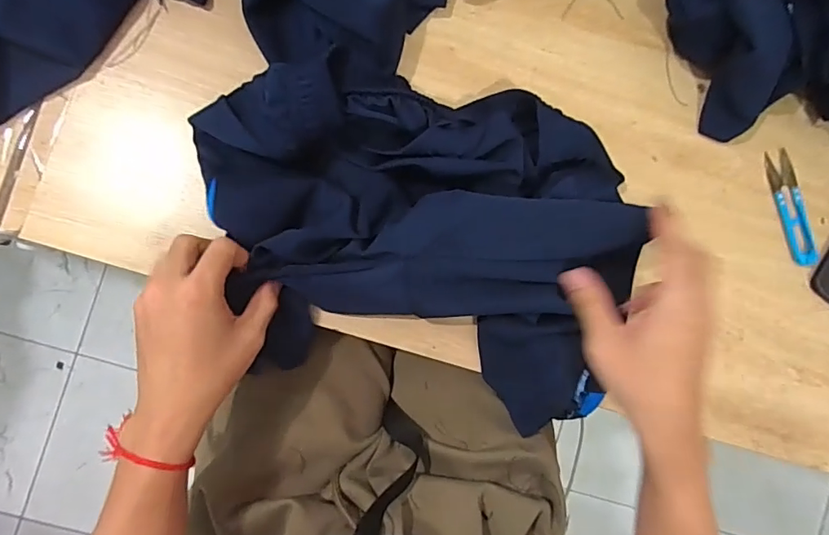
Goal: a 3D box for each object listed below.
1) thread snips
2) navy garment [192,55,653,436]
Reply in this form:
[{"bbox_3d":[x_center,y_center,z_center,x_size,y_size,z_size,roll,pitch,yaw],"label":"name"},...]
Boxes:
[{"bbox_3d":[0.386,-0.061,0.506,0.028,0.006,0.119,-13,90,-5],"label":"thread snips"},{"bbox_3d":[-0.001,-0.028,0.431,0.371,0.081,0.275,13,88,-5],"label":"navy garment"}]

